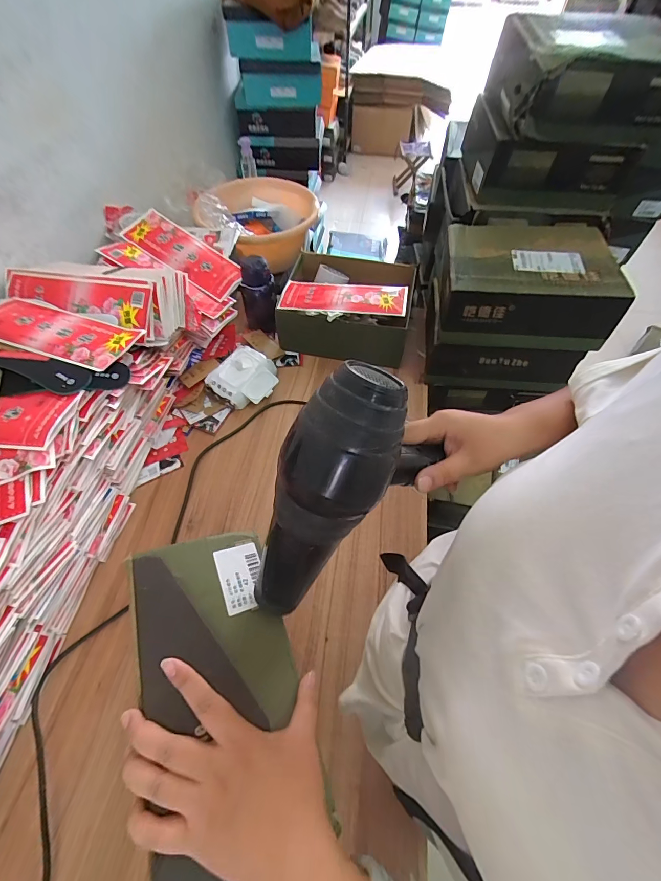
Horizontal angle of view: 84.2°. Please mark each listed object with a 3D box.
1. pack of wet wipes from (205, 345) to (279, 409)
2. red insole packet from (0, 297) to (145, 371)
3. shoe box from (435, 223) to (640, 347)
[{"bbox_3d":[-0.199,-0.152,0.877,0.132,0.054,0.140,44,65,-5],"label":"pack of wet wipes"},{"bbox_3d":[-0.504,-0.202,0.668,0.293,0.011,0.123,15,51,6],"label":"red insole packet"},{"bbox_3d":[0.402,-0.347,0.794,0.323,0.136,0.268,7,57,4],"label":"shoe box"}]

